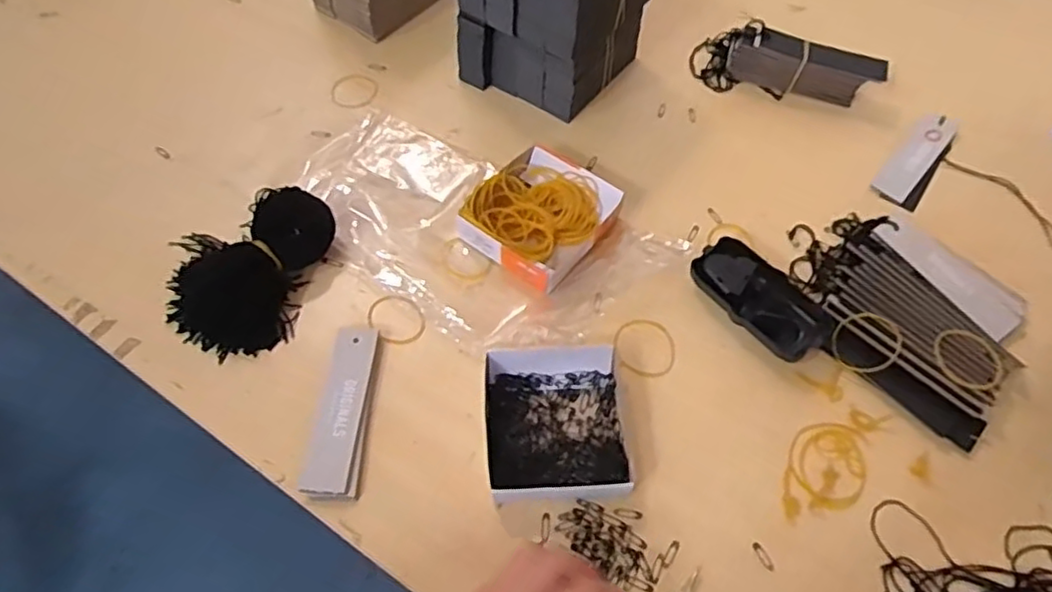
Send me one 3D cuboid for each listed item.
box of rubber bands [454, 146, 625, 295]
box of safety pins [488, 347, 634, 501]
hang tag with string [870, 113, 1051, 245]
[{"bbox_3d":[0.012,-0.070,0.558,0.107,0.033,0.123,34,65,19],"label":"box of rubber bands"},{"bbox_3d":[0.022,0.089,0.466,0.097,0.026,0.111,-3,59,-1],"label":"box of safety pins"},{"bbox_3d":[0.422,-0.095,0.590,0.169,0.006,0.125,36,65,20],"label":"hang tag with string"}]

